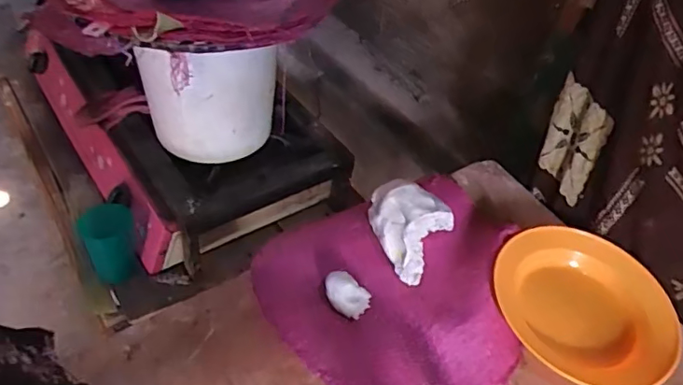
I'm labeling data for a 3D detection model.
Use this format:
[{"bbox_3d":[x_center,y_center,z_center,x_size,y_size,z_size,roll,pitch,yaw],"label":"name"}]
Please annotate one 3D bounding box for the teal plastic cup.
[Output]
[{"bbox_3d":[-0.359,0.079,0.867,0.072,0.104,0.068,3,45,-3],"label":"teal plastic cup"}]

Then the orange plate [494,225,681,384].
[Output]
[{"bbox_3d":[0.302,0.136,0.686,0.216,0.034,0.196,34,51,24],"label":"orange plate"}]

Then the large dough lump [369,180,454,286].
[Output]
[{"bbox_3d":[0.081,0.039,0.697,0.089,0.073,0.110,-32,57,-32],"label":"large dough lump"}]

